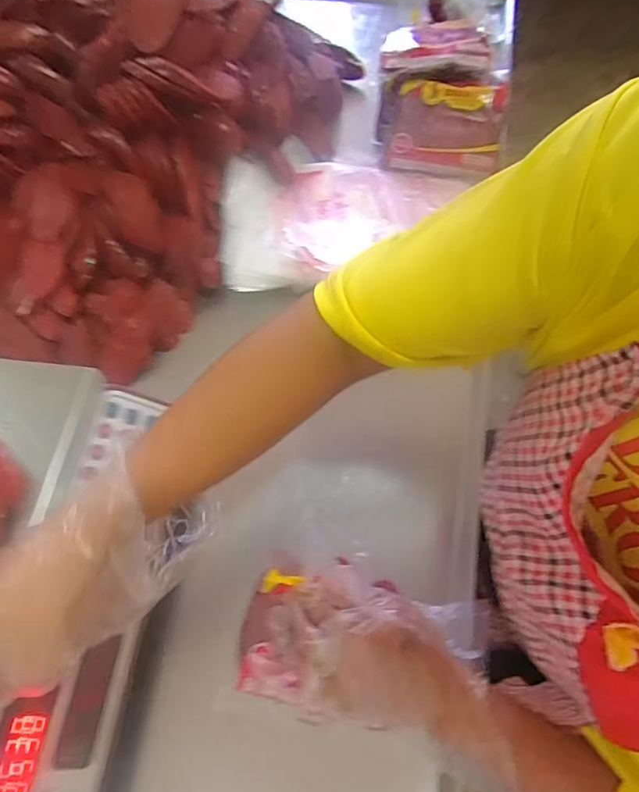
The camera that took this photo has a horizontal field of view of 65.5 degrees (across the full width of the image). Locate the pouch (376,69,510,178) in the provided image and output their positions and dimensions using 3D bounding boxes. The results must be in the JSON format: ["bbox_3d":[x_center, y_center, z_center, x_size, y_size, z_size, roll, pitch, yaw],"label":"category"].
[{"bbox_3d":[0.148,-0.322,0.609,0.150,0.048,0.116,0,97,4],"label":"pouch"}]

